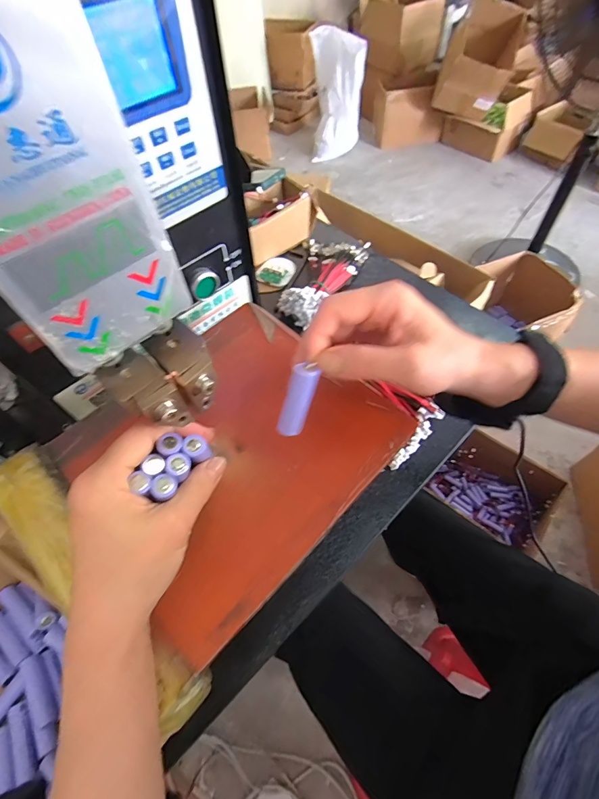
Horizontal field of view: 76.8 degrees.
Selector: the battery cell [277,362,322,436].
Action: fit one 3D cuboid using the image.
[{"bbox_3d":[-0.001,0.002,0.236,0.014,0.048,0.012,26,28,19],"label":"battery cell"}]

